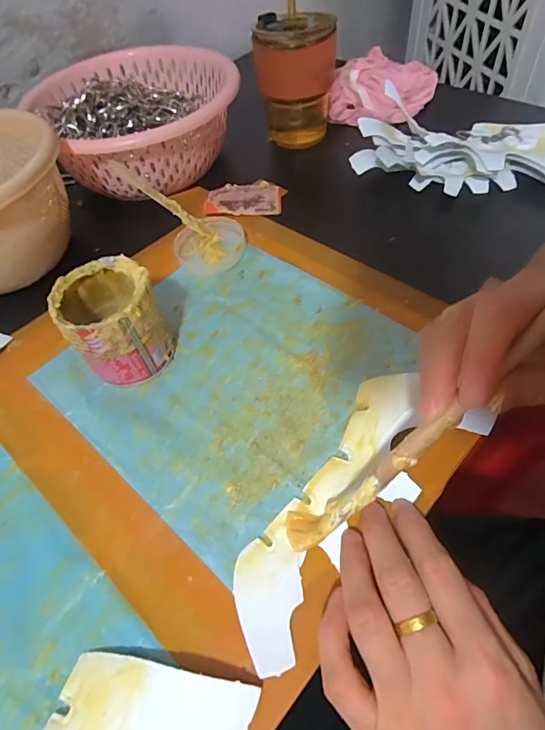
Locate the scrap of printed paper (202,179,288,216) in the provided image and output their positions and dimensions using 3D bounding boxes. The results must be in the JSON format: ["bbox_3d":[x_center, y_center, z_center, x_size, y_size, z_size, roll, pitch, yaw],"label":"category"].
[{"bbox_3d":[-0.029,-0.176,0.453,0.082,0.008,0.052,-4,55,3],"label":"scrap of printed paper"}]

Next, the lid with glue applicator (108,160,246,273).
[{"bbox_3d":[-0.091,-0.141,0.406,0.144,0.040,0.068,37,62,-4],"label":"lid with glue applicator"}]

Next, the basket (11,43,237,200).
[{"bbox_3d":[-0.142,-0.273,0.487,0.202,0.083,0.211,-3,55,4],"label":"basket"}]

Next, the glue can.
[{"bbox_3d":[-0.114,-0.031,0.316,0.065,0.070,0.066,-3,55,4],"label":"glue can"}]

